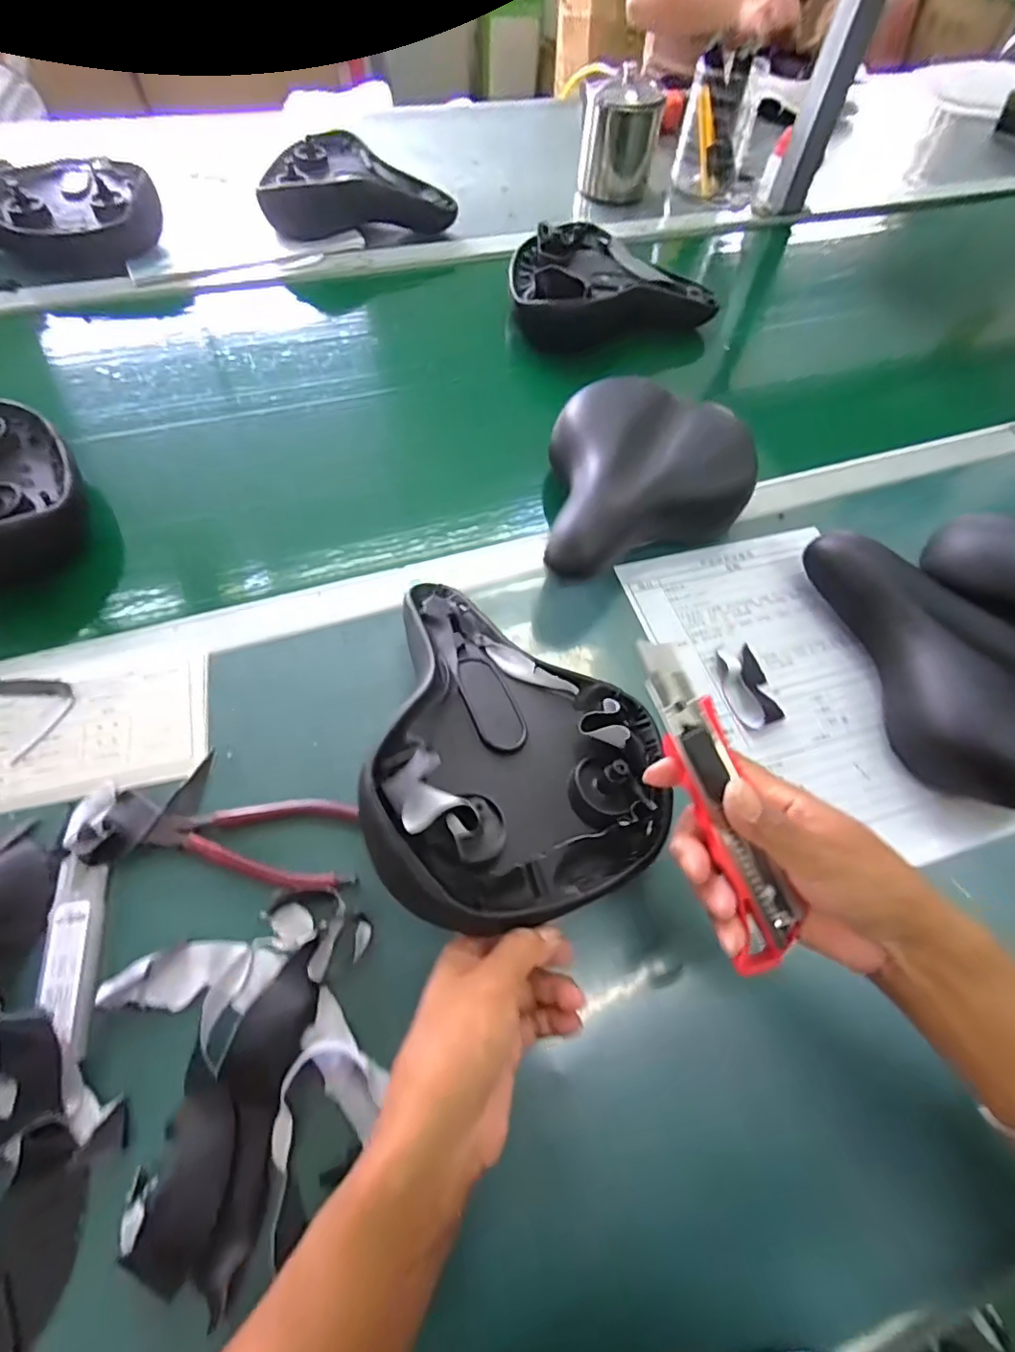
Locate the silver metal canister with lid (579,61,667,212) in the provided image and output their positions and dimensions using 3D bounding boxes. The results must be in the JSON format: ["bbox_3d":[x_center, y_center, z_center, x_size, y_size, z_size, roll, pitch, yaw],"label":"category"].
[{"bbox_3d":[0.165,-0.802,0.842,0.107,0.116,0.082,6,60,0],"label":"silver metal canister with lid"}]

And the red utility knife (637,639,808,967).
[{"bbox_3d":[0.103,0.061,0.276,0.031,0.015,0.163,-21,90,-15],"label":"red utility knife"}]

